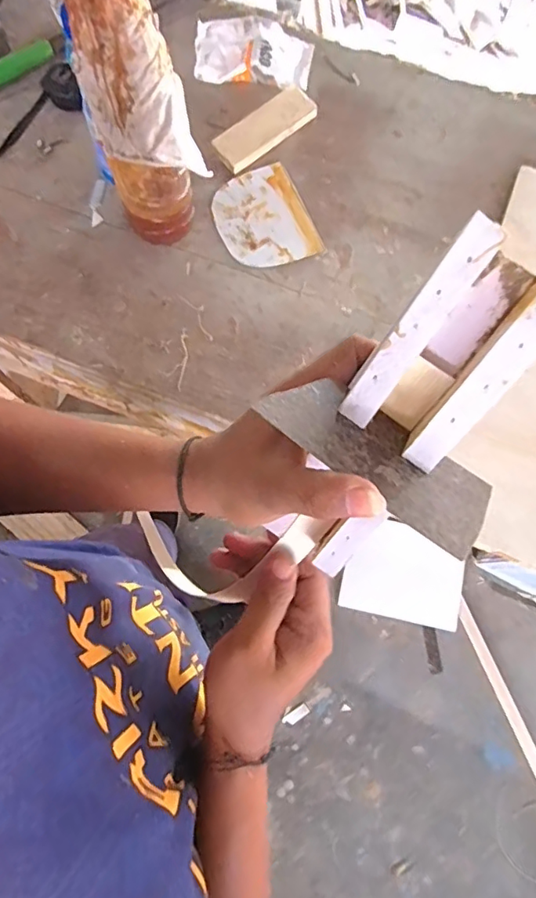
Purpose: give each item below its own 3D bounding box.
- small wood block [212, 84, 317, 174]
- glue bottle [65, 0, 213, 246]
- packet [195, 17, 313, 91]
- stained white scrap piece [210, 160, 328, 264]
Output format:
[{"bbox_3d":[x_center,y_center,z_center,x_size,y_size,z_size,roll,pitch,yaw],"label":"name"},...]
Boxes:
[{"bbox_3d":[-0.004,-0.445,0.724,0.156,0.016,0.050,-40,80,-9],"label":"small wood block"},{"bbox_3d":[-0.124,-0.321,0.543,0.089,0.312,0.074,-30,78,-9],"label":"glue bottle"},{"bbox_3d":[-0.019,-0.556,0.734,0.161,0.046,0.108,-1,75,-2],"label":"packet"},{"bbox_3d":[-0.008,-0.310,0.701,0.120,0.008,0.146,-22,78,-8],"label":"stained white scrap piece"}]

